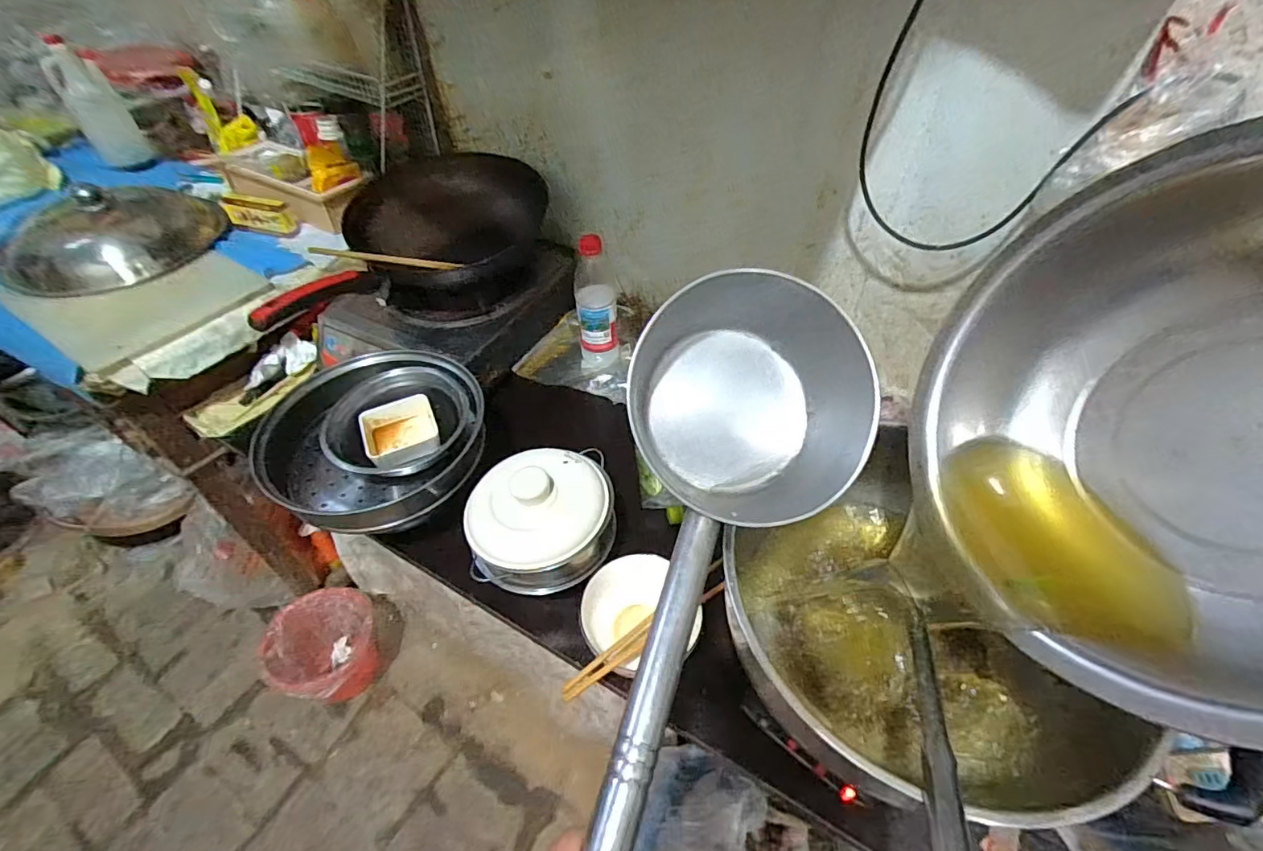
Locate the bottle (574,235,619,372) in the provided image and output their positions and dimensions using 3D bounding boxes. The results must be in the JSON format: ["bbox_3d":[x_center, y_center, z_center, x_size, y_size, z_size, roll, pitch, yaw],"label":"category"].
[{"bbox_3d":[-0.054,-0.178,0.876,0.066,0.235,0.052,-2,49,-4],"label":"bottle"}]

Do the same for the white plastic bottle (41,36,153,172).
[{"bbox_3d":[-1.028,-0.608,1.068,0.090,0.205,0.070,-34,33,-28],"label":"white plastic bottle"}]

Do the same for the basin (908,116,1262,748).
[{"bbox_3d":[0.382,0.008,0.367,0.115,0.352,0.358,12,46,-27],"label":"basin"}]

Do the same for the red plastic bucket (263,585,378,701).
[{"bbox_3d":[-0.664,0.477,1.201,0.187,0.194,0.229,32,55,24],"label":"red plastic bucket"}]

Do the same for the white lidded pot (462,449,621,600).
[{"bbox_3d":[-0.102,0.107,0.640,0.168,0.096,0.136,-9,49,-9],"label":"white lidded pot"}]

